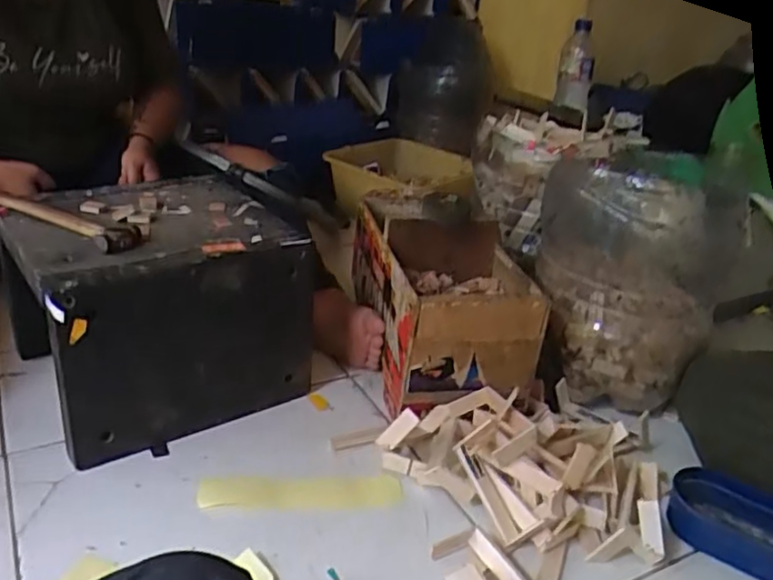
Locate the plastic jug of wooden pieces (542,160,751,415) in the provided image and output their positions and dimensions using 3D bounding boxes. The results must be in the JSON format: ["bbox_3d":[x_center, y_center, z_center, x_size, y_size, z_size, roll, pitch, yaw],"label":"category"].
[{"bbox_3d":[0.302,-0.017,0.878,0.217,0.260,0.206,10,27,8],"label":"plastic jug of wooden pieces"}]

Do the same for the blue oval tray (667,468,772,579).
[{"bbox_3d":[0.364,0.244,0.680,0.154,0.039,0.099,19,29,25],"label":"blue oval tray"}]

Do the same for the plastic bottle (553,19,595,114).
[{"bbox_3d":[0.366,-0.431,1.303,0.065,0.156,0.068,12,27,12],"label":"plastic bottle"}]

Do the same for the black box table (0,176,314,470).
[{"bbox_3d":[-0.270,0.017,0.801,0.275,0.208,0.254,-15,33,-36],"label":"black box table"}]

